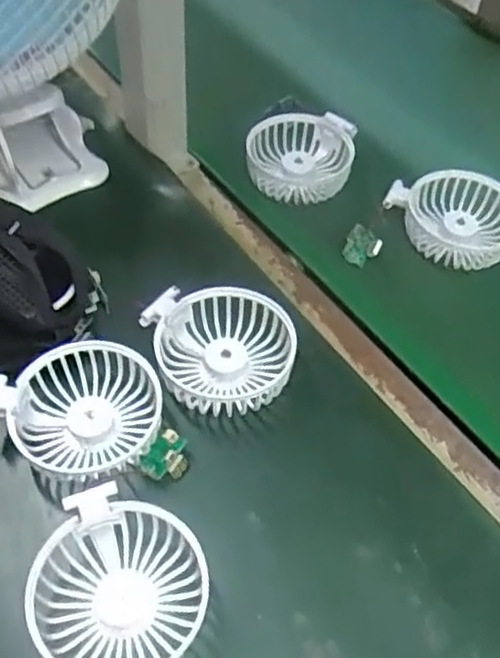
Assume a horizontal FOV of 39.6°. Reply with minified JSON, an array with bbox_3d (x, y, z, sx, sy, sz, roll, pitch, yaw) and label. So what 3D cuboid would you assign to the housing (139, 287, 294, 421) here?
[{"bbox_3d":[-0.020,0.014,0.454,0.095,0.033,0.079,5,53,4],"label":"housing"}]

